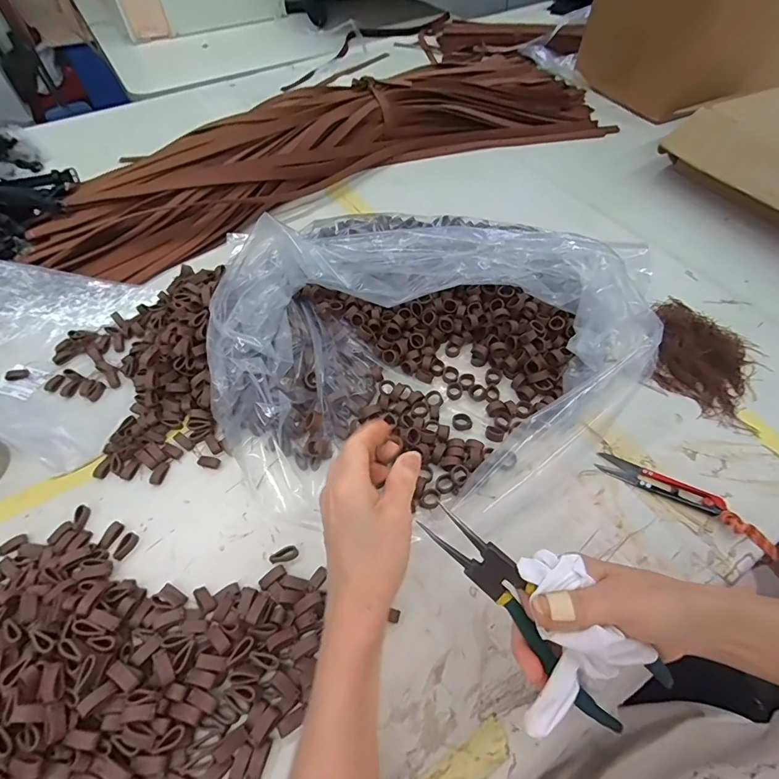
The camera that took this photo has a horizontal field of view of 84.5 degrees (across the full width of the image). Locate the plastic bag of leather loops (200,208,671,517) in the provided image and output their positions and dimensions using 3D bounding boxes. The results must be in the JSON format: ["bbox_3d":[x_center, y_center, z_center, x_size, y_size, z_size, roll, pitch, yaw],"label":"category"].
[{"bbox_3d":[0.029,-0.045,0.428,0.383,0.129,0.283,-27,59,-17],"label":"plastic bag of leather loops"}]

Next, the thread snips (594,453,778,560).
[{"bbox_3d":[0.267,0.095,0.385,0.148,0.014,0.025,28,60,19],"label":"thread snips"}]

